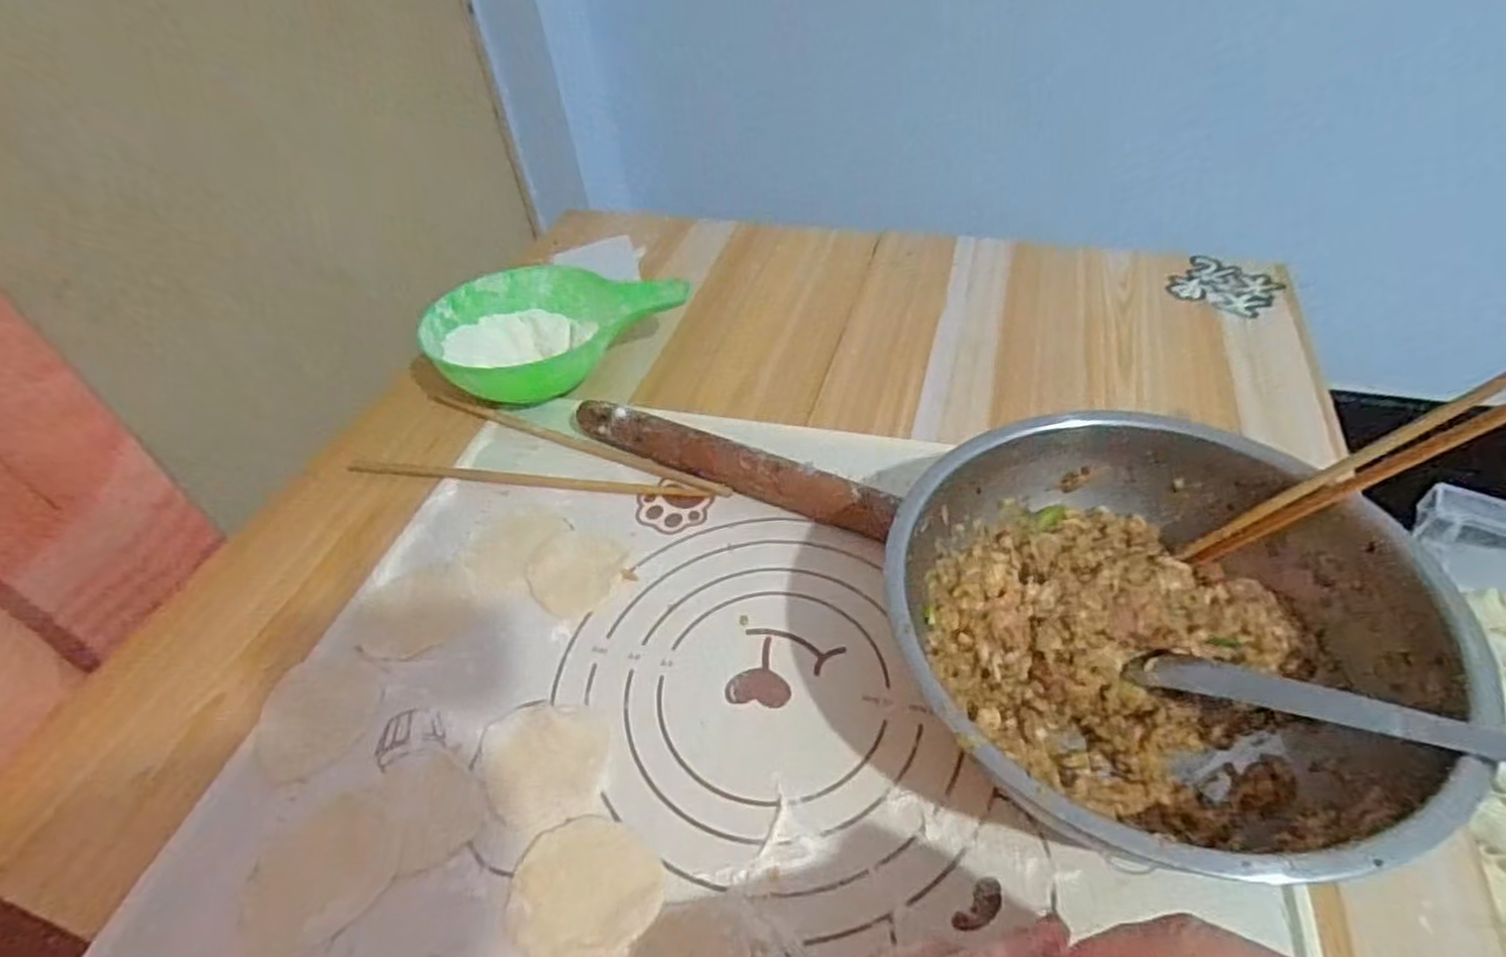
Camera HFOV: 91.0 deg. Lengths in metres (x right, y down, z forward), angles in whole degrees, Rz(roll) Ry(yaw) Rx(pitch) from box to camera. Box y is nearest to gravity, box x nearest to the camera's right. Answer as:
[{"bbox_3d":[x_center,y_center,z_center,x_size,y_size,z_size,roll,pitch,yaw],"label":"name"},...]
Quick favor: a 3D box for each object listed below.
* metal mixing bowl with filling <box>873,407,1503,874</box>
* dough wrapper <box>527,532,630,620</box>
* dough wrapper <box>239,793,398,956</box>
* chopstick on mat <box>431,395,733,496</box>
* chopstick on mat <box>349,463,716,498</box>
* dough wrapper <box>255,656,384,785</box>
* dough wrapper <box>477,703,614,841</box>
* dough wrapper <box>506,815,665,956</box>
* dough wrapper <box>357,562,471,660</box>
[{"bbox_3d":[0.178,0.074,0.350,0.219,0.086,0.217,-3,45,3],"label":"metal mixing bowl with filling"},{"bbox_3d":[-0.109,0.055,0.453,0.063,0.004,0.059,-3,45,3],"label":"dough wrapper"},{"bbox_3d":[-0.202,0.181,0.342,0.067,0.004,0.062,-33,51,-24],"label":"dough wrapper"},{"bbox_3d":[-0.132,-0.027,0.537,0.257,0.005,0.011,17,50,21],"label":"chopstick on mat"},{"bbox_3d":[-0.157,0.001,0.513,0.260,0.005,0.011,4,46,10],"label":"chopstick on mat"},{"bbox_3d":[-0.235,0.124,0.400,0.063,0.004,0.071,-27,49,-19],"label":"dough wrapper"},{"bbox_3d":[-0.106,0.142,0.368,0.065,0.004,0.063,-3,45,3],"label":"dough wrapper"},{"bbox_3d":[-0.074,0.181,0.327,0.065,0.004,0.061,-15,46,-9],"label":"dough wrapper"},{"bbox_3d":[-0.202,0.078,0.441,0.065,0.004,0.063,-3,45,3],"label":"dough wrapper"}]

